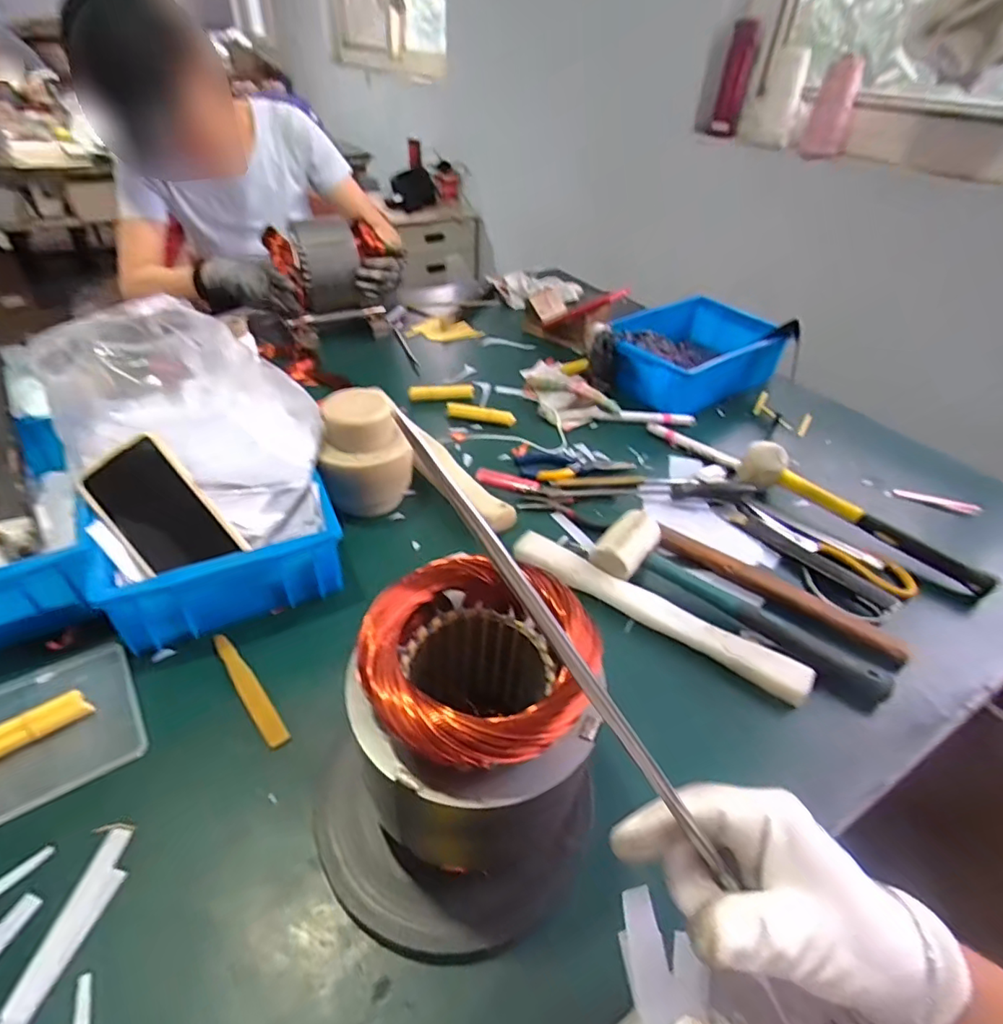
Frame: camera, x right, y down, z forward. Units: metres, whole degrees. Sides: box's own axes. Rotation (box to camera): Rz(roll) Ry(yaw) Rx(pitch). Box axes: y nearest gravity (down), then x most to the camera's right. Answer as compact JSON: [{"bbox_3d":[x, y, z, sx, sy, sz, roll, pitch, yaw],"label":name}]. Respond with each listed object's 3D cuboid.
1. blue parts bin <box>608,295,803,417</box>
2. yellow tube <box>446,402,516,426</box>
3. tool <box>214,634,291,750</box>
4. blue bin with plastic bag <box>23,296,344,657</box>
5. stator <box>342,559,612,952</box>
[{"bbox_3d":[0.325,-0.272,0.951,0.310,0.093,0.213,-24,48,-30],"label":"blue parts bin"},{"bbox_3d":[-0.034,-0.145,0.823,0.108,0.019,0.023,17,42,14],"label":"yellow tube"},{"bbox_3d":[-0.214,0.147,0.468,0.018,0.004,0.130,-27,49,-32],"label":"tool"},{"bbox_3d":[-0.286,-0.053,0.539,0.219,0.210,0.272,-19,46,-26],"label":"blue bin with plastic bag"},{"bbox_3d":[-0.008,0.151,0.352,0.155,0.186,0.144,31,47,28],"label":"stator"}]

